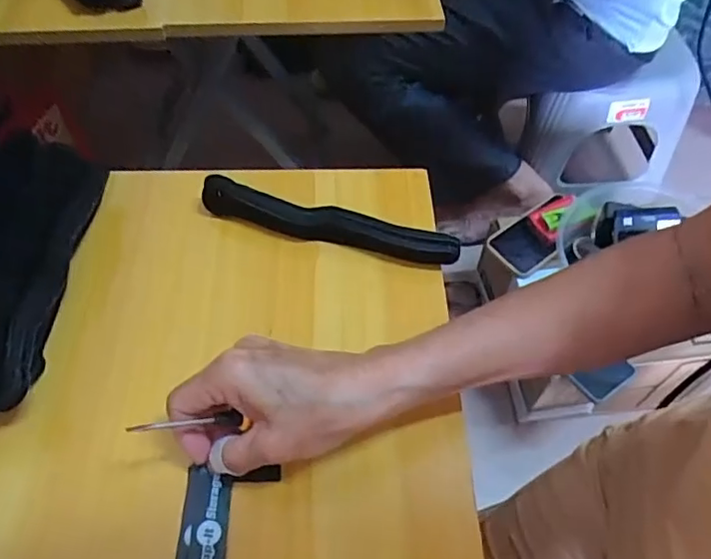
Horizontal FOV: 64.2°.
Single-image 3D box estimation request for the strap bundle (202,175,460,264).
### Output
[{"bbox_3d":[-0.022,-0.041,0.427,0.196,0.022,0.022,14,57,8],"label":"strap bundle"}]

